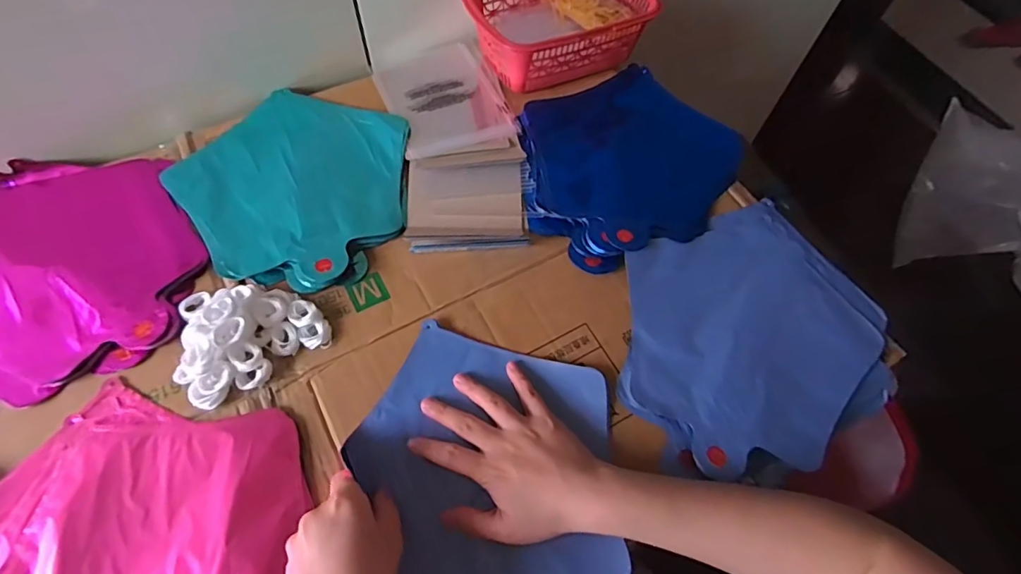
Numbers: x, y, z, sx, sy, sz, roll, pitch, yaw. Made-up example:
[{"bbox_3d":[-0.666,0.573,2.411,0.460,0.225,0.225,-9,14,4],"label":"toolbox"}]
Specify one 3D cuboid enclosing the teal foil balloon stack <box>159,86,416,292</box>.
[{"bbox_3d":[-0.214,-0.112,0.531,0.233,0.014,0.229,31,64,14],"label":"teal foil balloon stack"}]

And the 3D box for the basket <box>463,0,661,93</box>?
[{"bbox_3d":[0.055,-0.326,0.628,0.215,0.067,0.159,-22,64,-14],"label":"basket"}]

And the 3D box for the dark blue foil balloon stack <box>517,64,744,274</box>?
[{"bbox_3d":[0.127,-0.146,0.574,0.254,0.015,0.238,-19,63,-13],"label":"dark blue foil balloon stack"}]

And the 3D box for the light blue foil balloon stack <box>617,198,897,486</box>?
[{"bbox_3d":[0.215,0.044,0.477,0.256,0.034,0.221,-25,65,-16],"label":"light blue foil balloon stack"}]

